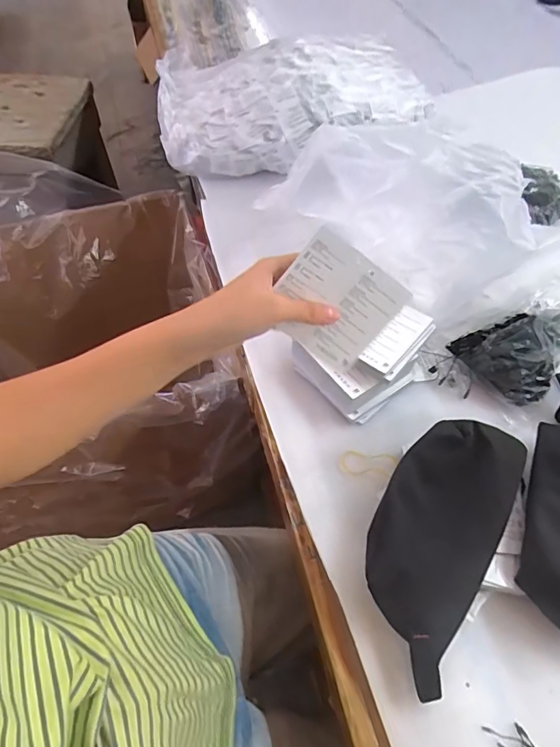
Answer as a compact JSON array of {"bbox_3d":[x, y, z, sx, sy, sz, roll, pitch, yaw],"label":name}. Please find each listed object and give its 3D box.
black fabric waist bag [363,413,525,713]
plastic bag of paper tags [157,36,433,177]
[{"bbox_3d":[0.130,0.130,0.377,0.097,0.077,0.201,31,62,19],"label":"black fabric waist bag"},{"bbox_3d":[0.005,-0.428,0.716,0.389,0.100,0.231,-10,57,-6],"label":"plastic bag of paper tags"}]

